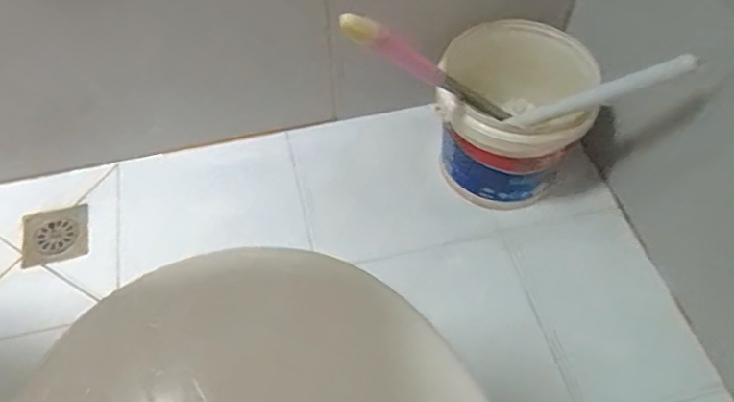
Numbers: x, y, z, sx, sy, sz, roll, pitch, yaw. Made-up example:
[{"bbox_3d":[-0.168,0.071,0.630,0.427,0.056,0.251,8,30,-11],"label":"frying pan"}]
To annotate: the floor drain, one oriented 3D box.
[{"bbox_3d":[-0.525,0.057,1.007,0.113,0.007,0.110,-10,57,-6],"label":"floor drain"}]

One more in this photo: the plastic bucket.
[{"bbox_3d":[0.224,-0.142,0.949,0.225,0.208,0.225,0,57,0],"label":"plastic bucket"}]

